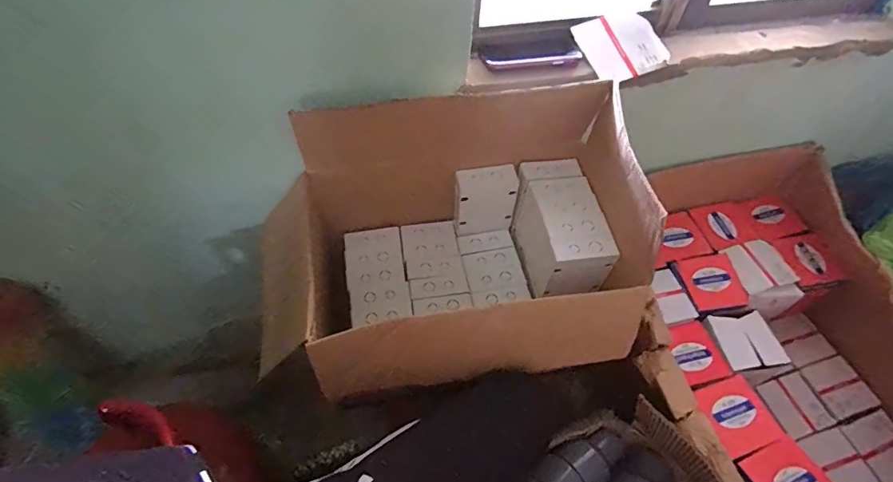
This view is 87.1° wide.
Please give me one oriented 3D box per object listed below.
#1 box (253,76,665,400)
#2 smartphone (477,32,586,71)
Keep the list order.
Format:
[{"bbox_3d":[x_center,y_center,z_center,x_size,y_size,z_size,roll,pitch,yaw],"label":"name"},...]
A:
[{"bbox_3d":[0.011,0.000,0.702,0.555,0.299,0.359,-9,55,-8],"label":"box"},{"bbox_3d":[0.129,-0.293,0.731,0.157,0.016,0.062,-10,55,-9],"label":"smartphone"}]

